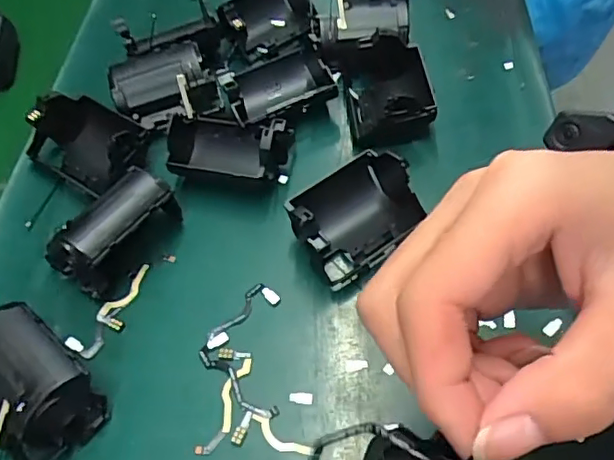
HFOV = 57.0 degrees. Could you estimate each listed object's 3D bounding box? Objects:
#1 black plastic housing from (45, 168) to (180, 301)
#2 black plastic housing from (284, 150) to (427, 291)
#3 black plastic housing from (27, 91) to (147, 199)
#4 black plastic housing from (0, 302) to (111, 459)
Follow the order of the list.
[{"bbox_3d":[-0.108,0.000,0.324,0.037,0.042,0.071,32,63,23],"label":"black plastic housing"},{"bbox_3d":[0.028,-0.010,0.322,0.078,0.038,0.057,-38,61,-21],"label":"black plastic housing"},{"bbox_3d":[-0.141,-0.059,0.364,0.069,0.033,0.051,27,61,21],"label":"black plastic housing"},{"bbox_3d":[-0.137,0.075,0.274,0.068,0.040,0.049,34,63,24],"label":"black plastic housing"}]

